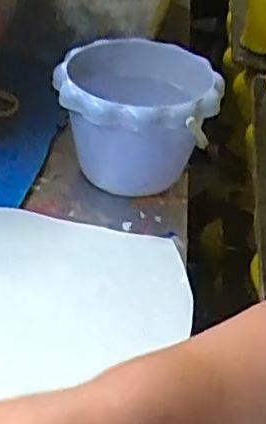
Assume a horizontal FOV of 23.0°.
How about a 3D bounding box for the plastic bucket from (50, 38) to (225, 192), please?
[{"bbox_3d":[0.004,-0.097,0.688,0.160,0.125,0.183,16,36,8],"label":"plastic bucket"}]

